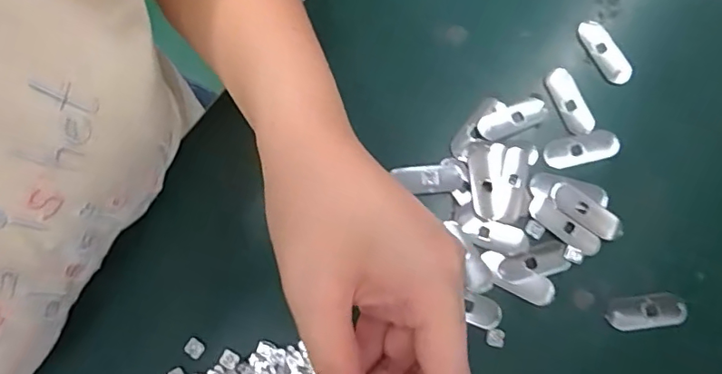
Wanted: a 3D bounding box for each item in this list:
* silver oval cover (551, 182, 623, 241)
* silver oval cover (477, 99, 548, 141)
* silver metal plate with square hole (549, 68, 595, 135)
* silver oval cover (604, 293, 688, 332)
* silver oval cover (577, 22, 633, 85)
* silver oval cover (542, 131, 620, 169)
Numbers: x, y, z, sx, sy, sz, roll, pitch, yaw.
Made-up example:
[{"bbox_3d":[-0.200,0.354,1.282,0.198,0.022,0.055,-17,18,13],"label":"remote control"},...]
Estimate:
[{"bbox_3d":[0.149,0.016,0.344,0.050,0.004,0.019,34,82,7],"label":"silver oval cover"},{"bbox_3d":[0.104,-0.046,0.357,0.049,0.004,0.018,-20,79,-2],"label":"silver oval cover"},{"bbox_3d":[0.146,-0.059,0.362,0.018,0.007,0.048,-25,80,-3],"label":"silver metal plate with square hole"},{"bbox_3d":[0.183,0.080,0.332,0.050,0.004,0.020,-8,79,0],"label":"silver oval cover"},{"bbox_3d":[0.175,-0.097,0.372,0.019,0.004,0.051,-30,80,-4],"label":"silver oval cover"},{"bbox_3d":[0.149,-0.026,0.353,0.050,0.005,0.019,-13,79,-1],"label":"silver oval cover"}]

